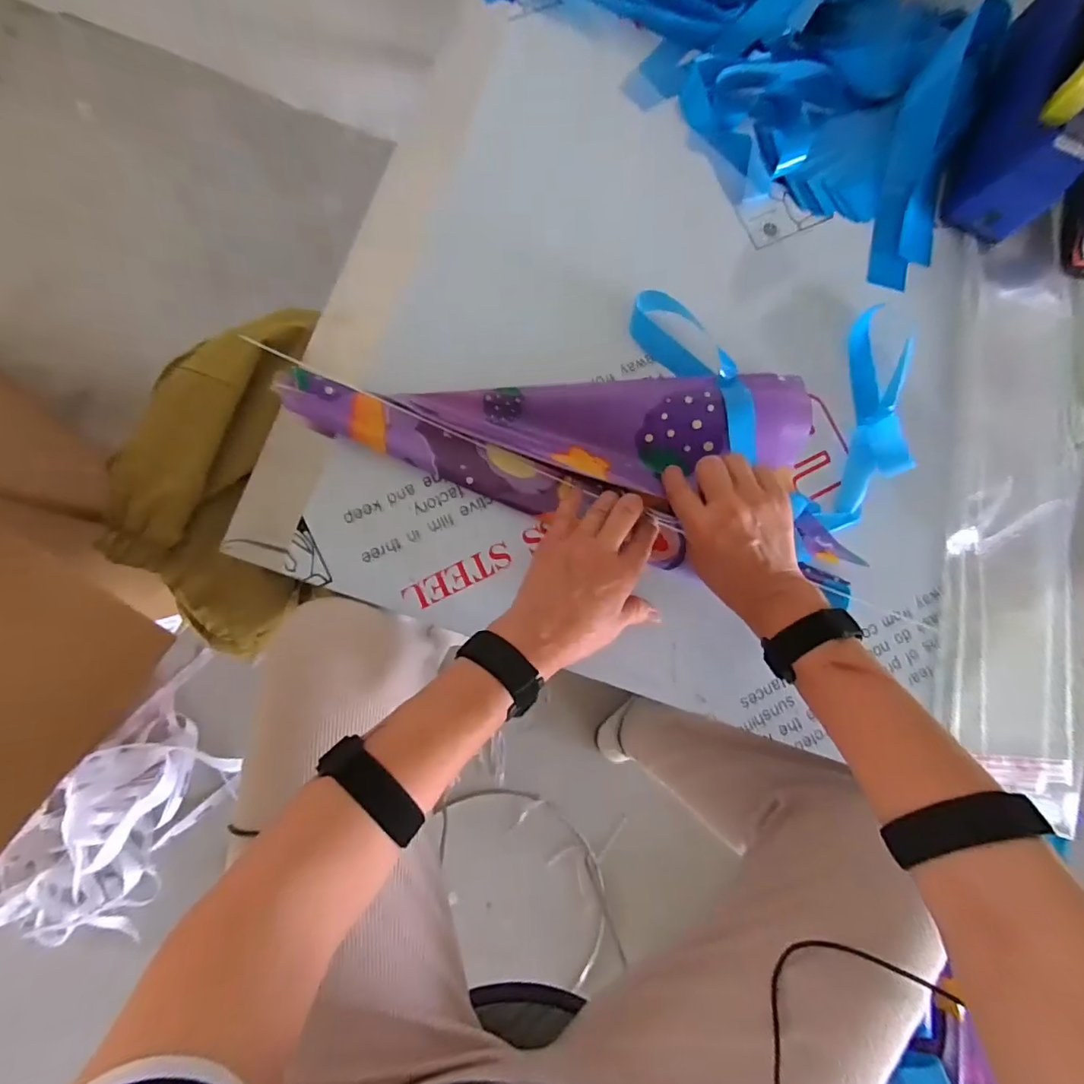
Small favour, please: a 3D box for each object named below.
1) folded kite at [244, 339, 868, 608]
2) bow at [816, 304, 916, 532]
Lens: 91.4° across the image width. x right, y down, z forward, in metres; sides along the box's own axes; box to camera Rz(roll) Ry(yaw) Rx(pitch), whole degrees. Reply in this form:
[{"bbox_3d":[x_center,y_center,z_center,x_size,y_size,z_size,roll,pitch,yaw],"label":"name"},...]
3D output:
[{"bbox_3d":[0.029,-0.078,0.455,0.481,0.037,0.159,6,82,-3],"label":"folded kite"},{"bbox_3d":[0.306,-0.113,0.489,0.058,0.030,0.204,16,82,-3],"label":"bow"}]

